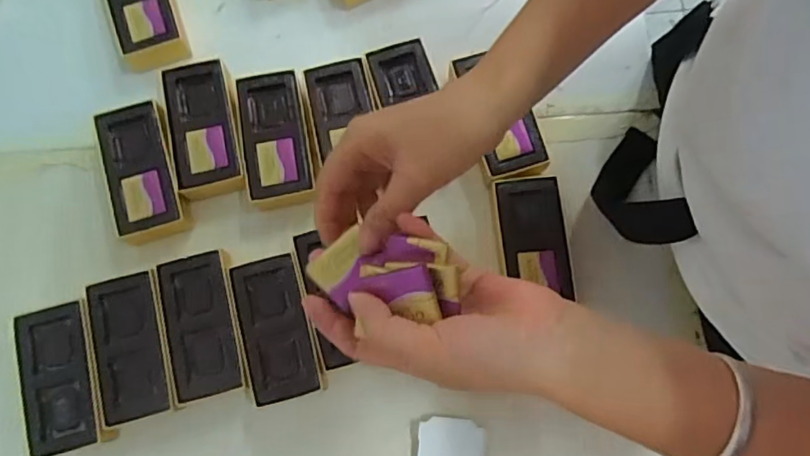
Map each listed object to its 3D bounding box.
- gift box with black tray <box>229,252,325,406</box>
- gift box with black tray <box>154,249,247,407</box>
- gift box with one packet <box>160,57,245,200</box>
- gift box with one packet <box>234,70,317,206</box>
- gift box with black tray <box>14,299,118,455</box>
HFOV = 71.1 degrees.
[{"bbox_3d":[-0.104,0.082,0.465,0.055,0.039,0.111,-14,77,-4],"label":"gift box with black tray"},{"bbox_3d":[-0.162,0.079,0.461,0.057,0.026,0.111,-14,77,-4],"label":"gift box with black tray"},{"bbox_3d":[-0.175,-0.086,0.499,0.056,0.032,0.124,-13,77,-3],"label":"gift box with one packet"},{"bbox_3d":[-0.111,-0.076,0.497,0.056,0.033,0.117,-9,77,-3],"label":"gift box with one packet"},{"bbox_3d":[-0.271,0.119,0.452,0.061,0.028,0.111,-17,78,-4],"label":"gift box with black tray"}]

